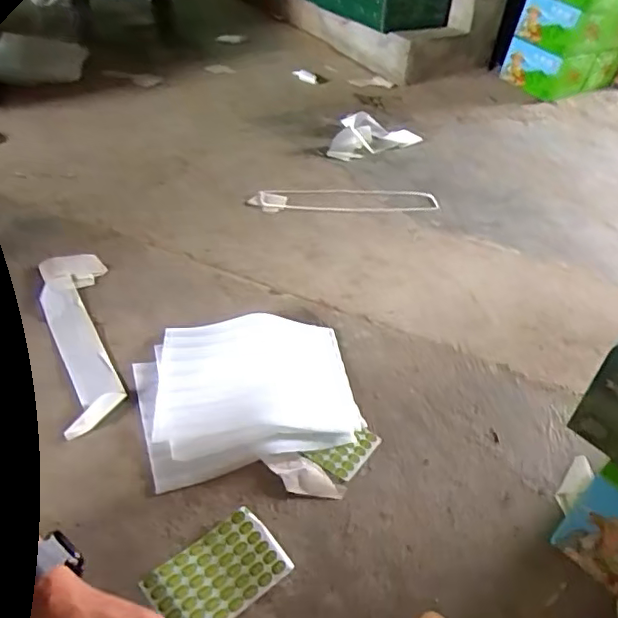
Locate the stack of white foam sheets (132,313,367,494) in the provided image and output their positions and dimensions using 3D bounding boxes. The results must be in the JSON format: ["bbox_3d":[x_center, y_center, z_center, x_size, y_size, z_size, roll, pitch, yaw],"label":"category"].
[{"bbox_3d":[-0.111,0.148,1.091,0.399,0.059,0.341,-12,48,-14],"label":"stack of white foam sheets"}]

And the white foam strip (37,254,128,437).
[{"bbox_3d":[-0.462,0.053,1.164,0.134,0.050,0.506,-9,43,-18],"label":"white foam strip"}]

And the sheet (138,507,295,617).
[{"bbox_3d":[-0.129,0.377,0.822,0.184,0.016,0.114,-30,55,-28],"label":"sheet"}]

